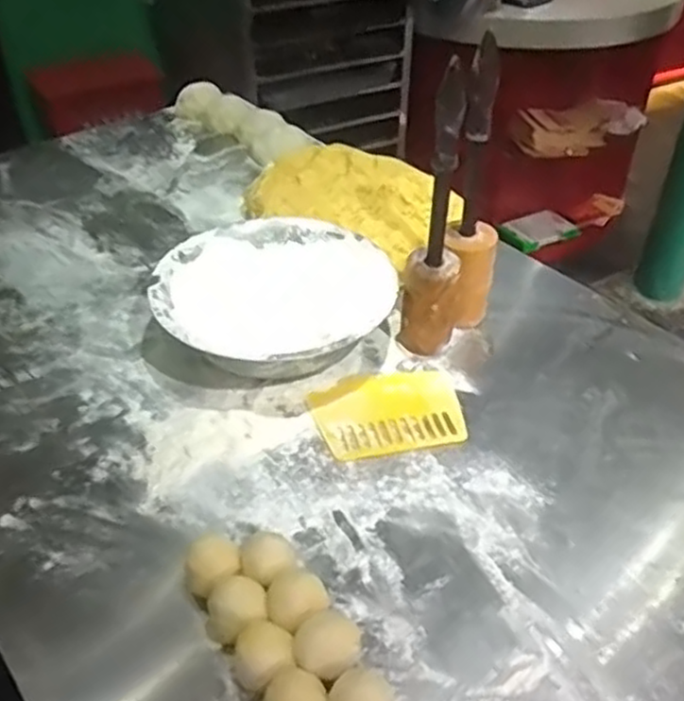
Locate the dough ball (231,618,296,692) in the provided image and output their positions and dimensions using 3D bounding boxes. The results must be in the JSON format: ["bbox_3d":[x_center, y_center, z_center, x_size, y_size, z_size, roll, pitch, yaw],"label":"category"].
[{"bbox_3d":[-0.061,0.241,0.588,0.046,0.043,0.049,0,41,0],"label":"dough ball"}]

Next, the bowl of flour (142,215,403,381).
[{"bbox_3d":[-0.087,-0.056,0.908,0.246,0.086,0.263,0,41,0],"label":"bowl of flour"}]

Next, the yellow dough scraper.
[{"bbox_3d":[0.051,0.066,0.817,0.157,0.010,0.112,-9,41,-10],"label":"yellow dough scraper"}]

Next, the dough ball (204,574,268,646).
[{"bbox_3d":[-0.085,0.216,0.617,0.049,0.043,0.046,0,41,0],"label":"dough ball"}]

